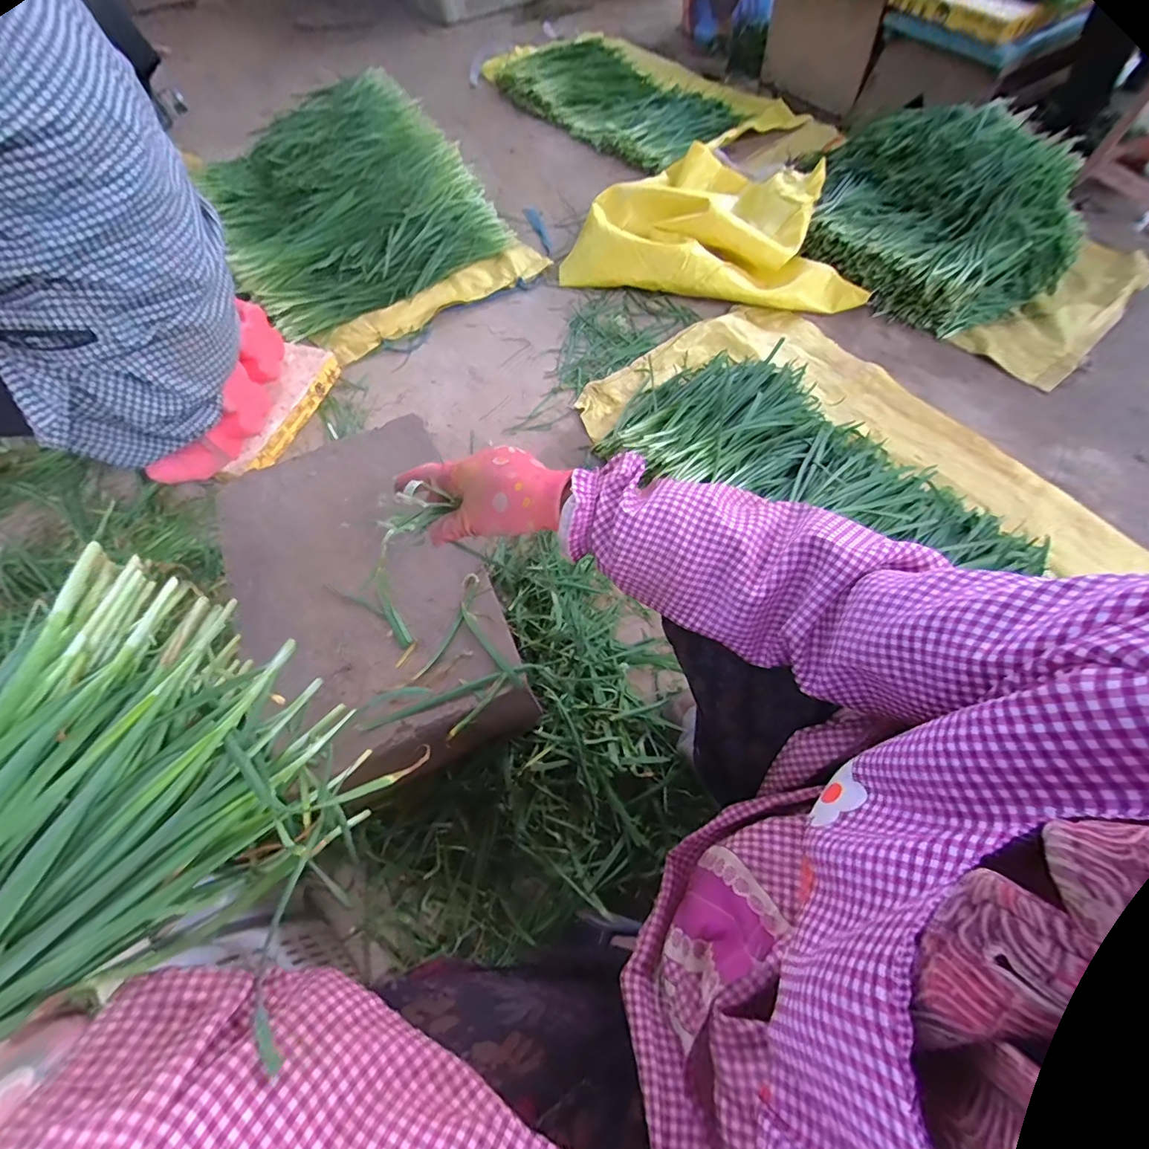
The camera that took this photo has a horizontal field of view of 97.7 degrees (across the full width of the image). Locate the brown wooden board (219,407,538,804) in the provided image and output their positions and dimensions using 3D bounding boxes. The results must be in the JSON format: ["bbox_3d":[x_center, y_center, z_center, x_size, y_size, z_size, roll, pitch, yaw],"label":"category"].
[{"bbox_3d":[-0.255,0.016,0.597,0.285,0.036,0.456,-21,63,-9],"label":"brown wooden board"}]

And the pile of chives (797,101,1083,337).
[{"bbox_3d":[0.940,-0.916,1.204,0.570,0.168,0.714,37,69,19],"label":"pile of chives"}]

